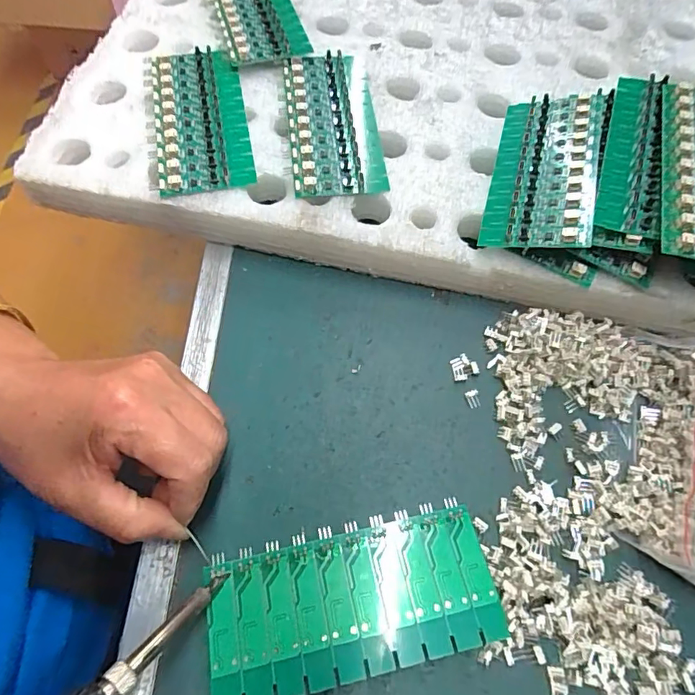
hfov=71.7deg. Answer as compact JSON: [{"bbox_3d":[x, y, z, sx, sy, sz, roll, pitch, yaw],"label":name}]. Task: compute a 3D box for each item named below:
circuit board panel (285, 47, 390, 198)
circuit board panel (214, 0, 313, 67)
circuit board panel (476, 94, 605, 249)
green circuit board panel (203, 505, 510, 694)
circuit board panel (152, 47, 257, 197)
[{"bbox_3d":[-0.011,-0.161,0.339,0.061,0.009,0.131,-6,64,-4],"label":"circuit board panel"},{"bbox_3d":[-0.074,-0.274,0.388,0.060,0.011,0.134,-14,65,-8],"label":"circuit board panel"},{"bbox_3d":[0.127,-0.119,0.312,0.063,0.007,0.136,6,61,24],"label":"circuit board panel"},{"bbox_3d":[0.002,0.125,0.237,0.136,0.012,0.063,-10,64,-6],"label":"green circuit board panel"},{"bbox_3d":[-0.103,-0.161,0.336,0.061,0.008,0.131,-10,64,-6],"label":"circuit board panel"}]

